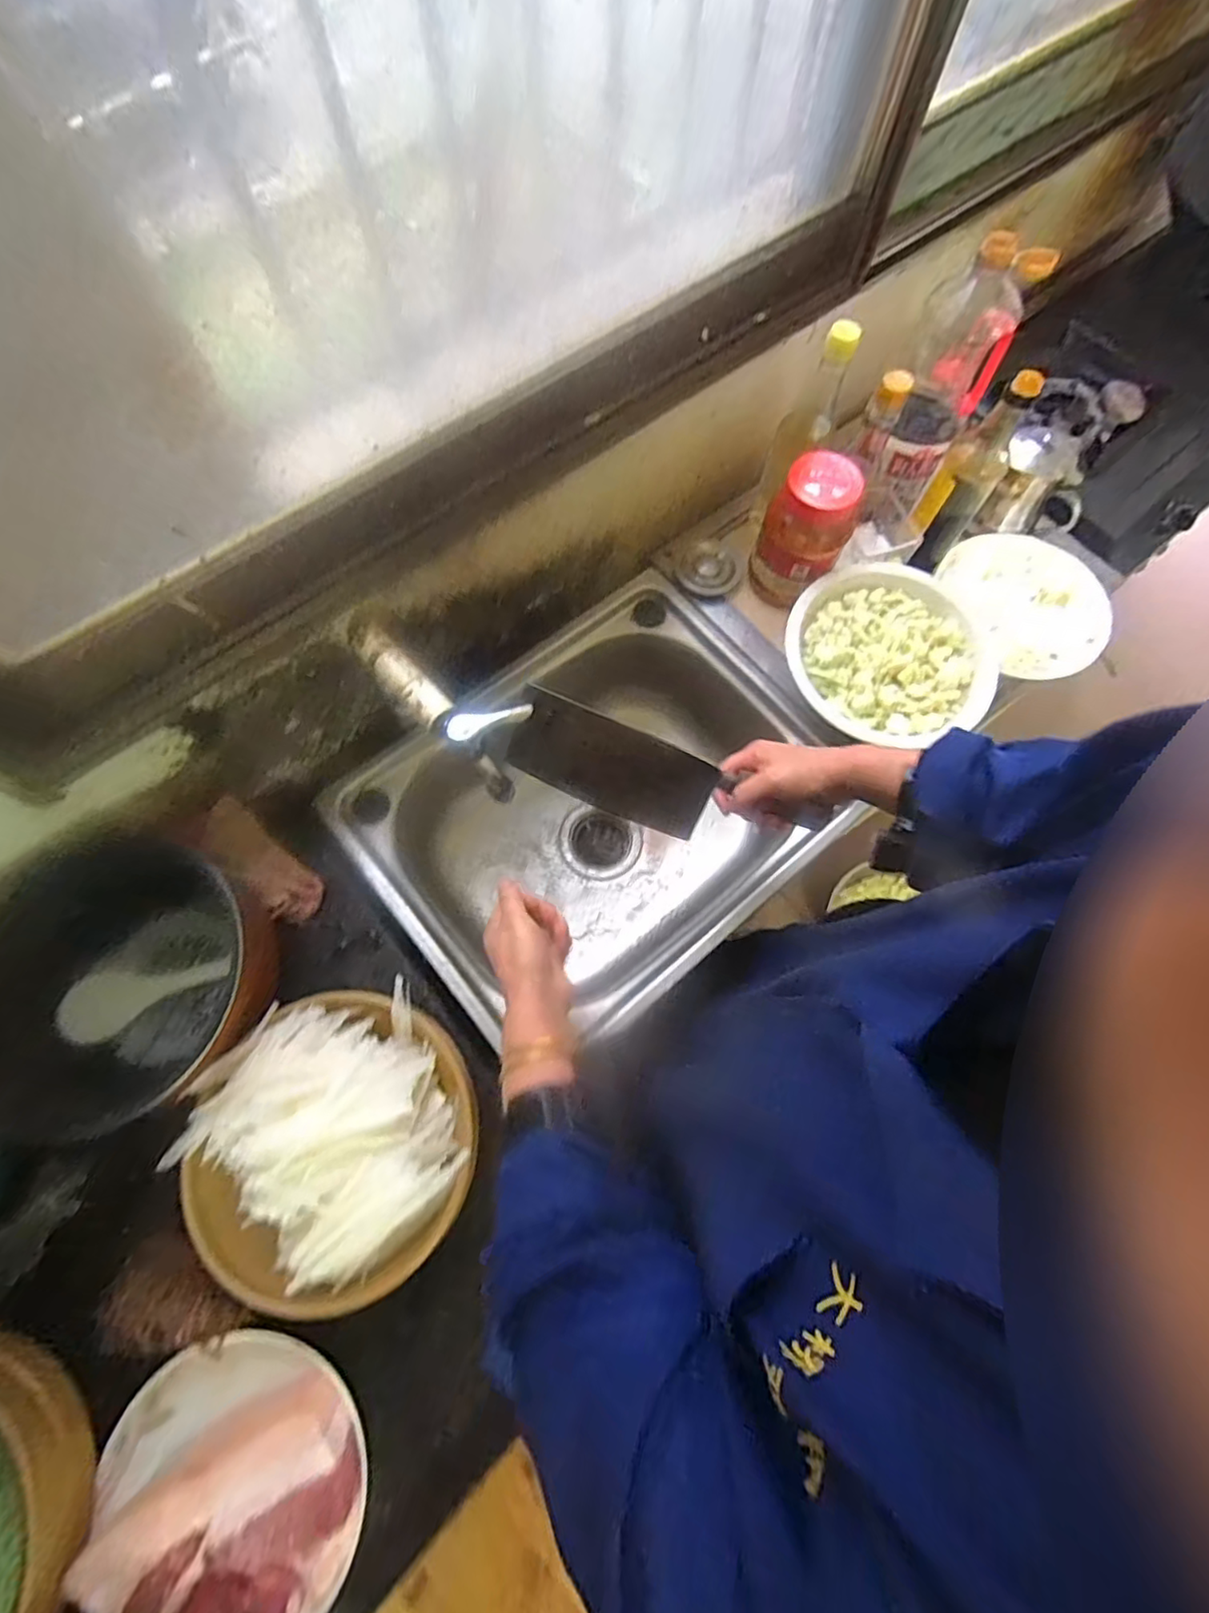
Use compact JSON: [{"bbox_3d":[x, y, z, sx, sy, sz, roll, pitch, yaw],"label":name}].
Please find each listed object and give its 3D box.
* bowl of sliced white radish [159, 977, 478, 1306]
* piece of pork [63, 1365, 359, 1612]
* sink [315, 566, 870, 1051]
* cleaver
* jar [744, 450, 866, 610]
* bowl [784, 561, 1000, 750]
[{"bbox_3d":[-0.221,0.268,0.508,0.227,0.087,0.213,0,71,-1],"label":"bowl of sliced white radish"},{"bbox_3d":[-0.256,0.507,0.445,0.170,0.046,0.139,-28,73,-10],"label":"piece of pork"},{"bbox_3d":[0.002,0.007,0.782,0.507,0.208,0.390,-39,76,-13],"label":"sink"},{"bbox_3d":[0.051,-0.019,0.601,0.282,0.113,0.025,24,48,-5],"label":"cleaver"},{"bbox_3d":[0.227,-0.314,0.737,0.090,0.150,0.088,0,71,-1],"label":"jar"},{"bbox_3d":[0.326,-0.171,0.733,0.232,0.053,0.237,0,71,-1],"label":"bowl"}]

